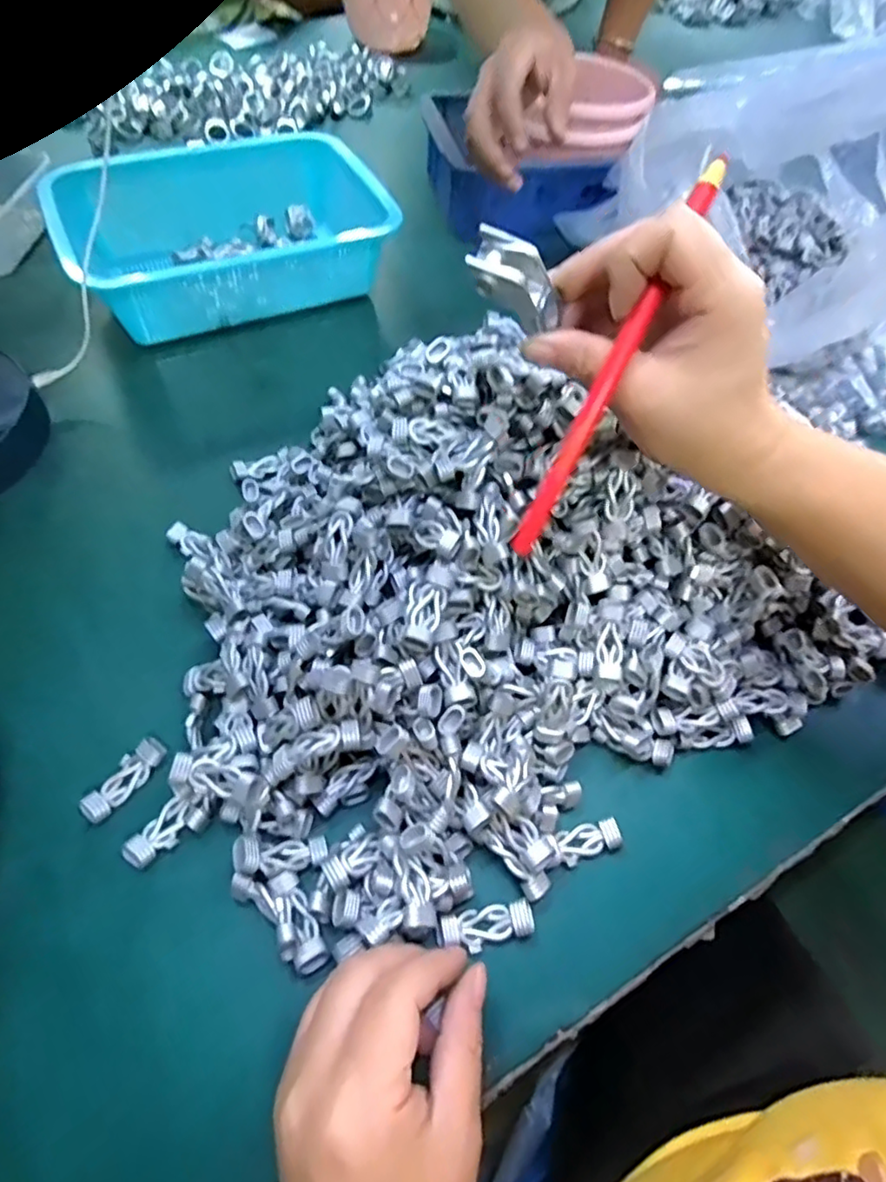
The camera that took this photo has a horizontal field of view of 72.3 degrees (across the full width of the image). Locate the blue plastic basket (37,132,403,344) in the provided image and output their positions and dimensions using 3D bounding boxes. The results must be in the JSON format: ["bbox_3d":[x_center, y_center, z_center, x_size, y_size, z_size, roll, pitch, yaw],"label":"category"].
[{"bbox_3d":[-0.188,-0.312,0.540,0.258,0.081,0.169,-24,62,-18],"label":"blue plastic basket"}]

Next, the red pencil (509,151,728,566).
[{"bbox_3d":[0.070,-0.091,0.249,0.010,0.005,0.166,30,101,15],"label":"red pencil"}]

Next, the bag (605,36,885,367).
[{"bbox_3d":[0.252,-0.301,0.454,0.213,0.167,0.185,30,60,16],"label":"bag"}]

